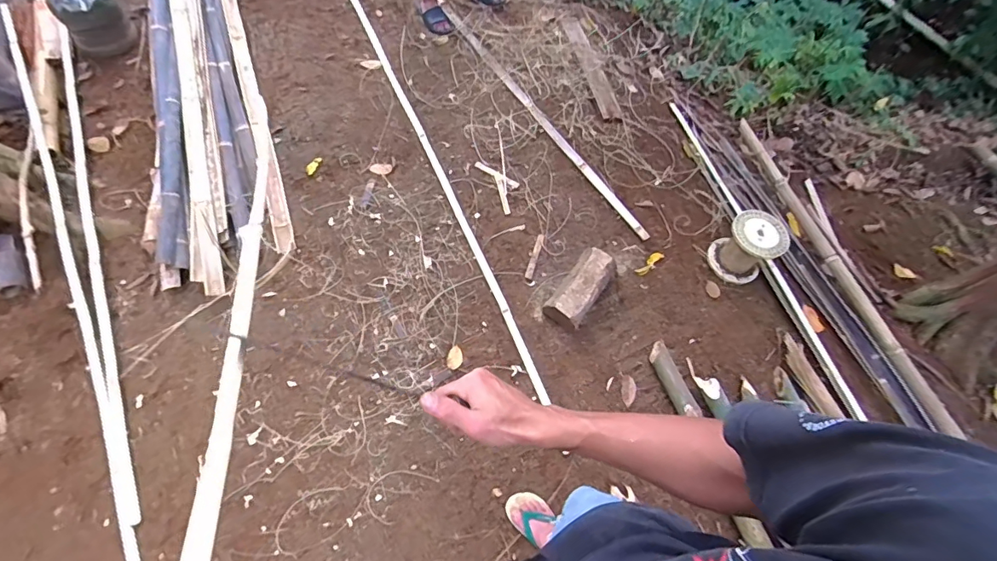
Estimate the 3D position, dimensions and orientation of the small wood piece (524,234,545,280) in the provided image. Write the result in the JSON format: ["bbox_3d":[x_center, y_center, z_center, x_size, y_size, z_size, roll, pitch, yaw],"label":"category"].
[{"bbox_3d":[0.139,-0.094,1.810,0.029,0.008,0.200,18,64,6],"label":"small wood piece"}]

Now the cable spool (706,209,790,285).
[{"bbox_3d":[0.922,-0.135,1.734,0.221,0.199,0.192,-35,71,-18],"label":"cable spool"}]

